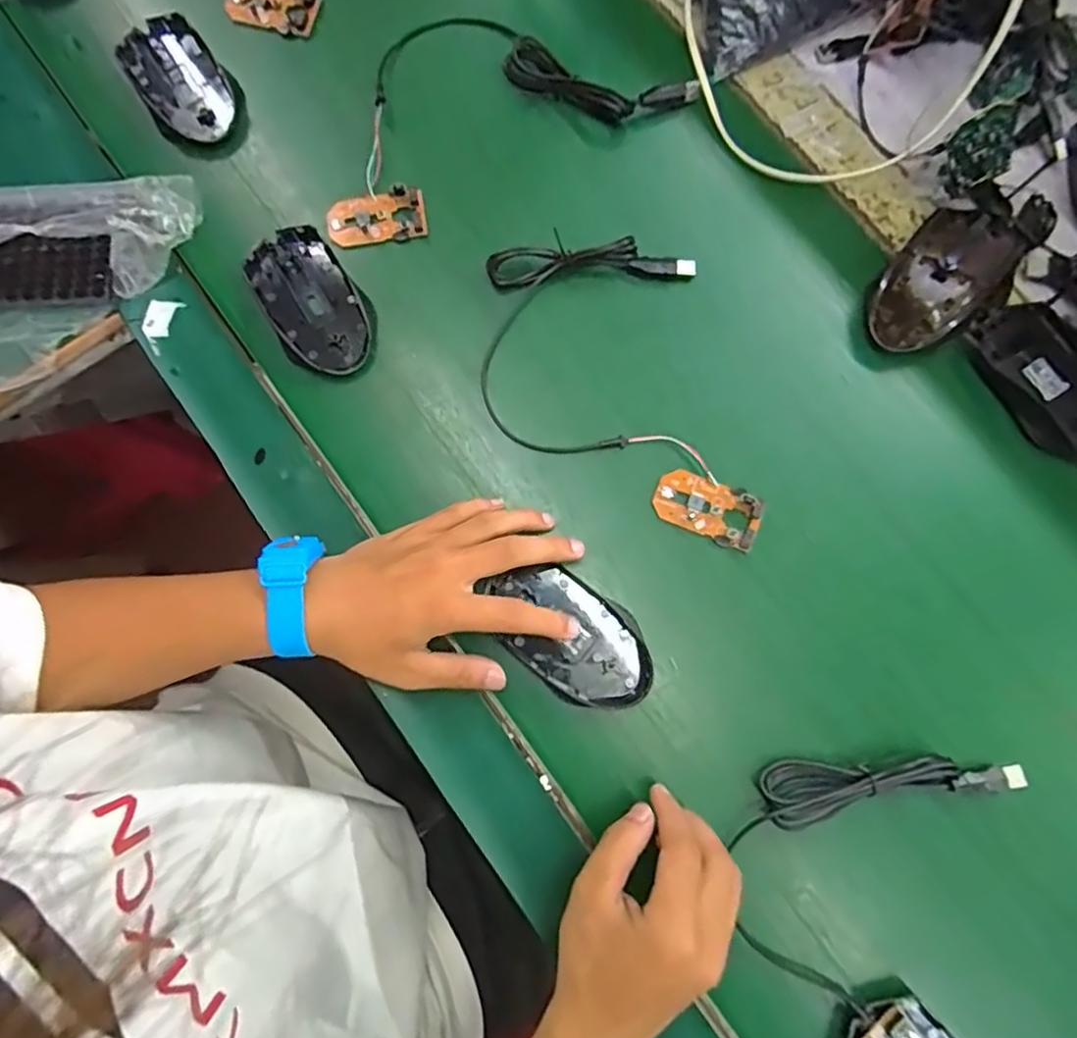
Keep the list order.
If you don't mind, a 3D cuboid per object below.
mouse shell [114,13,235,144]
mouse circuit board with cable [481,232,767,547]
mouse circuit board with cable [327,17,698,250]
[{"bbox_3d":[-0.269,-0.328,0.475,0.060,0.021,0.107,-30,82,-6],"label":"mouse shell"},{"bbox_3d":[0.045,-0.079,0.415,0.155,0.018,0.224,-11,80,-3],"label":"mouse circuit board with cable"},{"bbox_3d":[-0.045,-0.306,0.456,0.274,0.018,0.149,-27,81,-6],"label":"mouse circuit board with cable"}]

